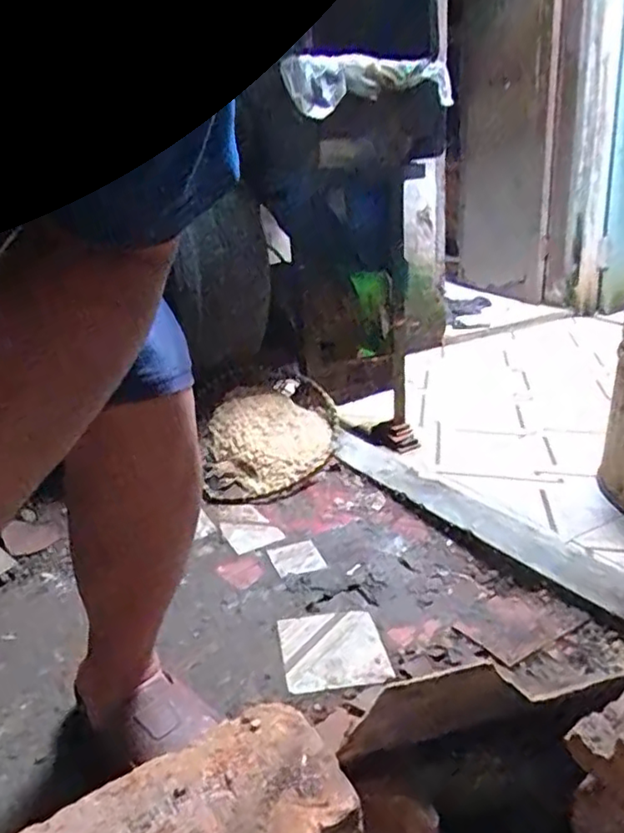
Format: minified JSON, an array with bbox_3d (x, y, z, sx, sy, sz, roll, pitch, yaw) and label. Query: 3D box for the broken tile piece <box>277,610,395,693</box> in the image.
[{"bbox_3d":[0.025,0.293,0.801,0.127,0.015,0.128,-6,21,-7],"label":"broken tile piece"}]

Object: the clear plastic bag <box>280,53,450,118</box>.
[{"bbox_3d":[0.104,-0.650,1.245,0.365,0.098,0.069,-13,20,-24],"label":"clear plastic bag"}]

